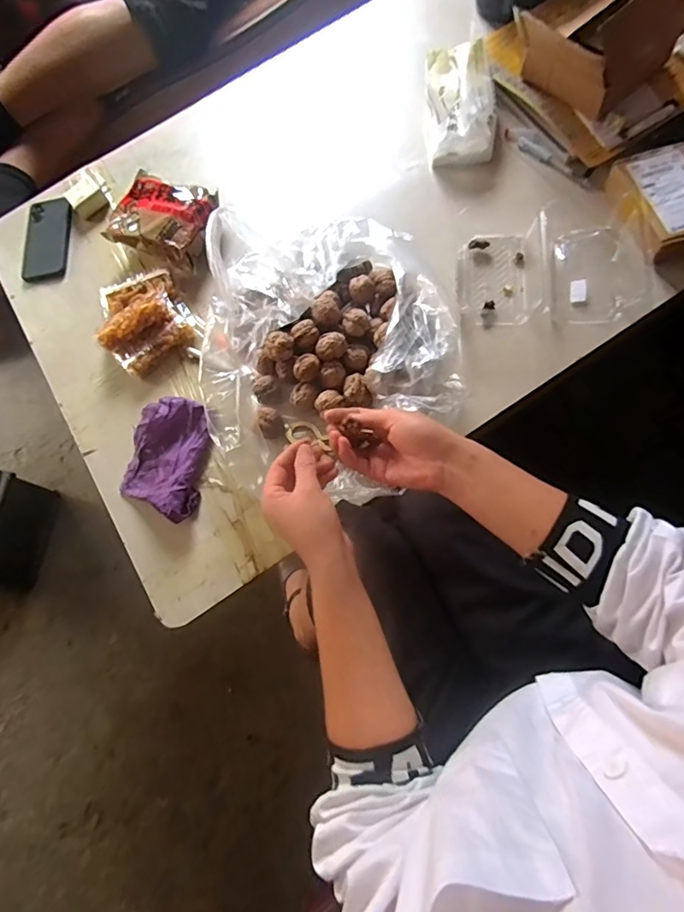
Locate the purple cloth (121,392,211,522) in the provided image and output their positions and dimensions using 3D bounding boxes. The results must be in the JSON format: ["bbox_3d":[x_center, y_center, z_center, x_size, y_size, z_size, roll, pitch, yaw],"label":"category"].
[{"bbox_3d":[-0.239,0.002,0.665,0.113,0.042,0.164,6,74,9],"label":"purple cloth"}]

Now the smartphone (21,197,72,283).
[{"bbox_3d":[-0.493,-0.362,0.819,0.075,0.012,0.156,-2,73,3],"label":"smartphone"}]

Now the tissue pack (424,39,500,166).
[{"bbox_3d":[0.181,-0.541,0.759,0.101,0.088,0.169,-8,72,5],"label":"tissue pack"}]

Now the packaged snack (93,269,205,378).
[{"bbox_3d":[-0.294,-0.205,0.727,0.136,0.066,0.160,-23,71,0],"label":"packaged snack"}]

